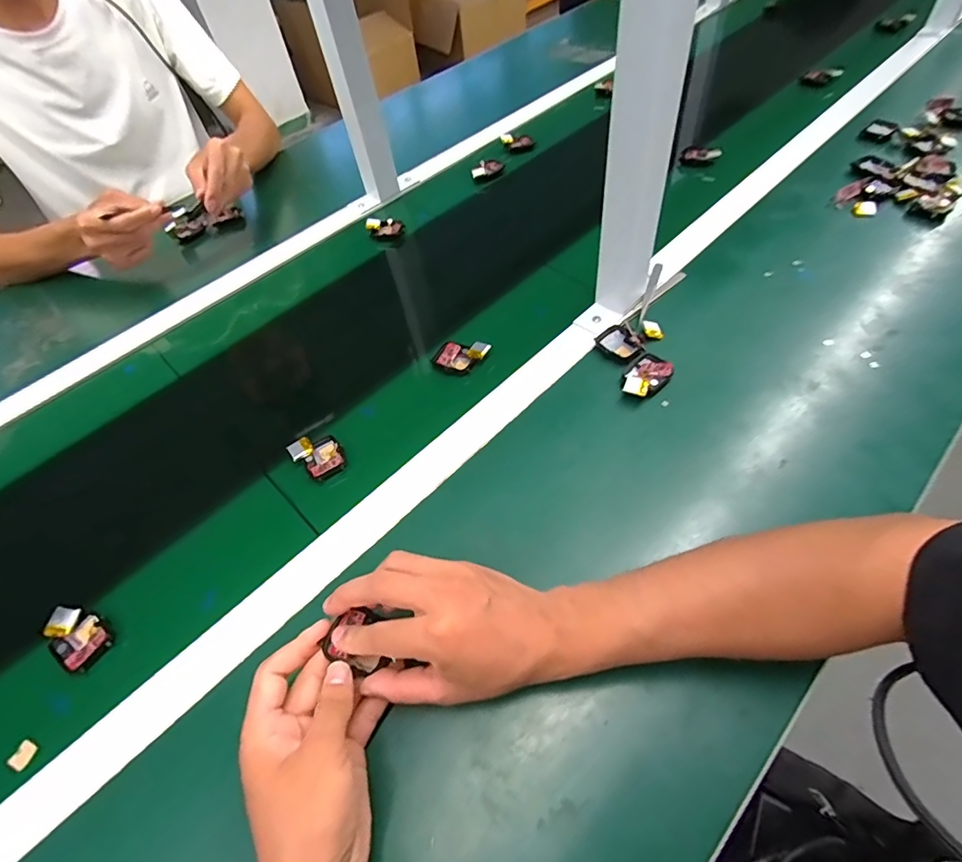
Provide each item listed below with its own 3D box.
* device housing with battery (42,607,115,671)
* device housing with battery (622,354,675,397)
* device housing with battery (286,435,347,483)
[{"bbox_3d":[-0.322,0.163,0.392,0.054,0.019,0.036,20,58,21],"label":"device housing with battery"},{"bbox_3d":[0.163,-0.055,0.486,0.058,0.012,0.036,-38,58,-20],"label":"device housing with battery"},{"bbox_3d":[-0.156,0.026,0.473,0.042,0.021,0.049,-33,56,-17],"label":"device housing with battery"}]

